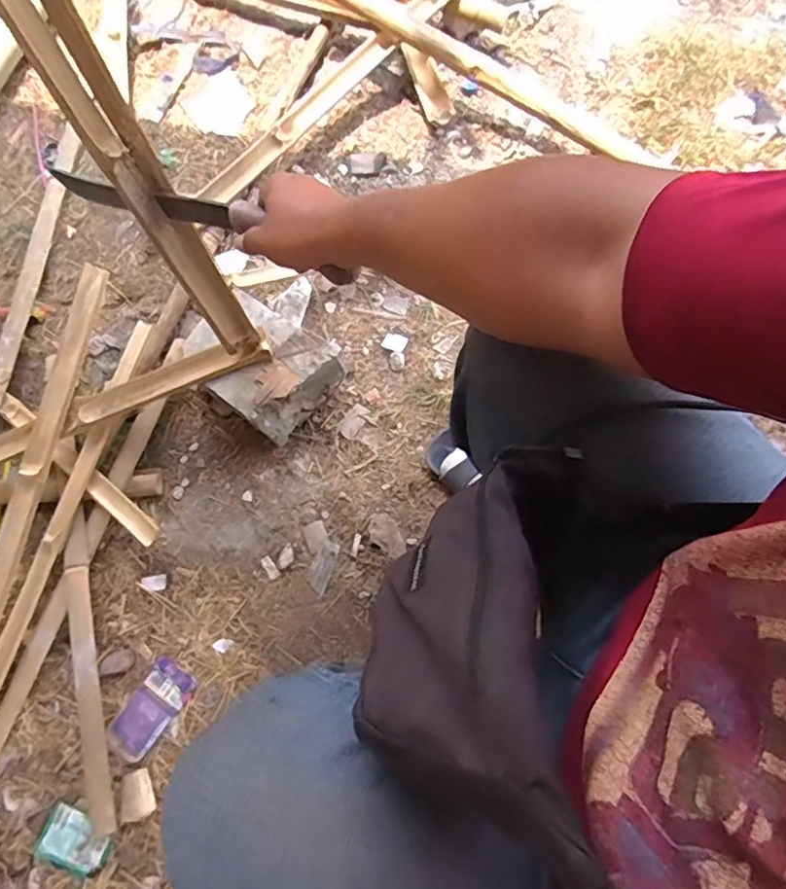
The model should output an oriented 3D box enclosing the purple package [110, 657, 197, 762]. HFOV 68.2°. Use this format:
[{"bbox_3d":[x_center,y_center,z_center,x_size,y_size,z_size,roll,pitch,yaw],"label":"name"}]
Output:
[{"bbox_3d":[-0.337,0.369,0.807,0.071,0.004,0.127,31,77,10],"label":"purple package"}]

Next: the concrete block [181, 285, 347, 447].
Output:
[{"bbox_3d":[-0.199,-0.121,0.862,0.219,0.105,0.153,38,79,11],"label":"concrete block"}]

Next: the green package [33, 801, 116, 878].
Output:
[{"bbox_3d":[-0.418,0.523,0.766,0.098,0.007,0.068,21,76,8],"label":"green package"}]

